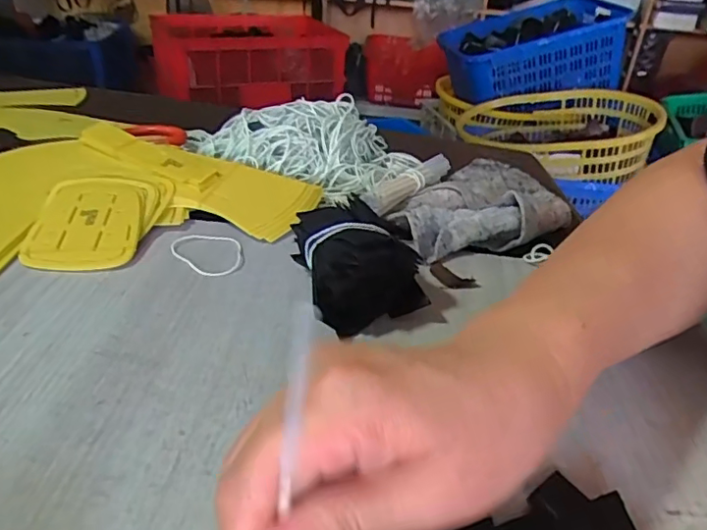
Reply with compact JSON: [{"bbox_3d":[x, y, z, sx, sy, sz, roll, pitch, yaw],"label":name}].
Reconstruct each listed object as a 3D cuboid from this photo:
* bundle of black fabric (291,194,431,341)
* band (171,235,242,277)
[{"bbox_3d":[0.002,-0.003,0.363,0.071,0.051,0.089,-5,33,-16],"label":"bundle of black fabric"},{"bbox_3d":[-0.100,-0.009,0.407,0.057,0.004,0.042,29,39,33],"label":"band"}]

